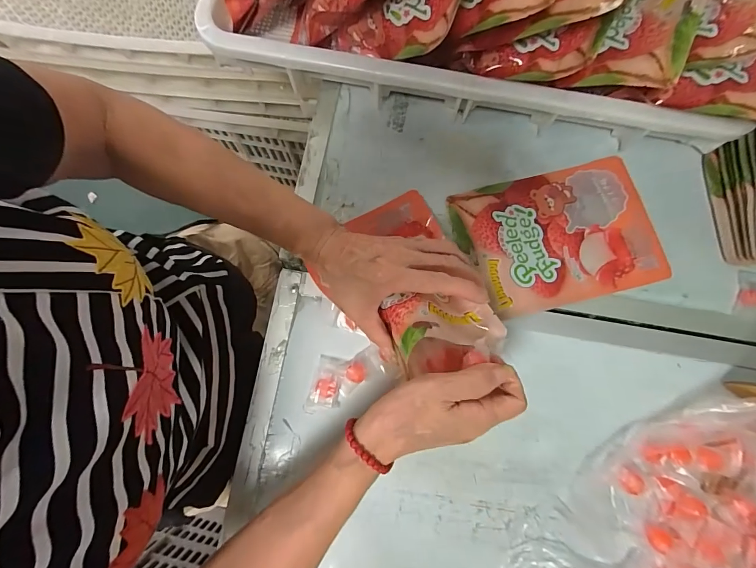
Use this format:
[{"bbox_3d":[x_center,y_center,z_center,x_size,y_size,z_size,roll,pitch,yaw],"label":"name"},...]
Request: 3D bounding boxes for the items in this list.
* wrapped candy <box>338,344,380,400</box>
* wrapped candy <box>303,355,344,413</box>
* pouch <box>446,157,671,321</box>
[{"bbox_3d":[-0.021,0.093,0.373,0.054,0.010,0.028,-38,81,-6],"label":"wrapped candy"},{"bbox_3d":[-0.054,0.107,0.369,0.033,0.011,0.059,17,79,4],"label":"wrapped candy"},{"bbox_3d":[0.201,-0.054,0.404,0.208,0.013,0.155,-14,79,-2],"label":"pouch"}]

